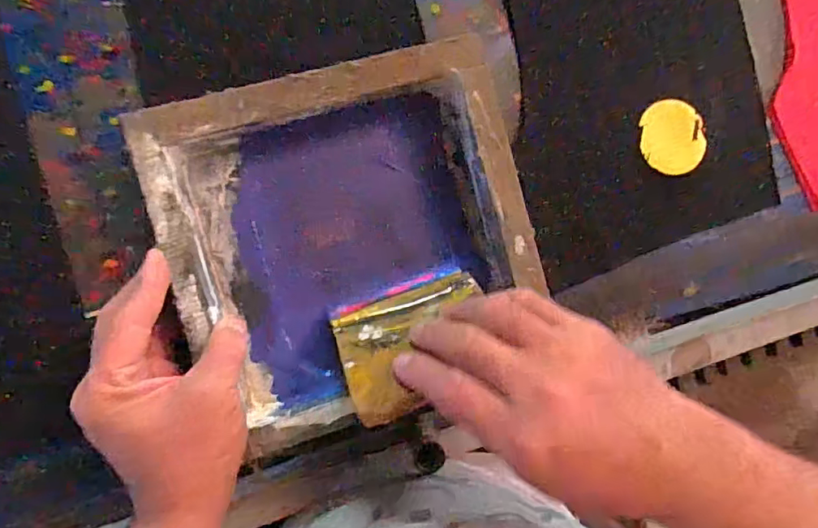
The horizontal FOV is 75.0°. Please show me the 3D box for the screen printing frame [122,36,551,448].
[{"bbox_3d":[-0.036,-0.014,0.374,0.235,0.062,0.230,-17,91,-9],"label":"screen printing frame"}]

